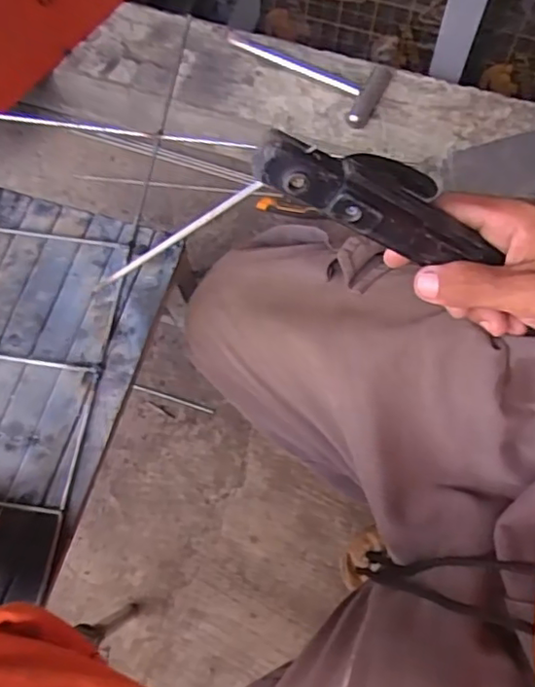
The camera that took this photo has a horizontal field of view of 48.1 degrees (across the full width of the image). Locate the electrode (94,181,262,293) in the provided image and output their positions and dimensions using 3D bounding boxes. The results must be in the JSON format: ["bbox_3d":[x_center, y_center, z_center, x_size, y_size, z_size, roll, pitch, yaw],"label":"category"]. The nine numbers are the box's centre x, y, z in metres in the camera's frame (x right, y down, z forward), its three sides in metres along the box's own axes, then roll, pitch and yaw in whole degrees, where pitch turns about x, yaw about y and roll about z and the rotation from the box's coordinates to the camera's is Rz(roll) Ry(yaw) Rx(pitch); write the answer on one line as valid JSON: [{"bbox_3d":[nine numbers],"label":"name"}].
[{"bbox_3d":[-0.048,-0.062,0.341,0.110,0.007,0.005,-27,72,25],"label":"electrode"}]

